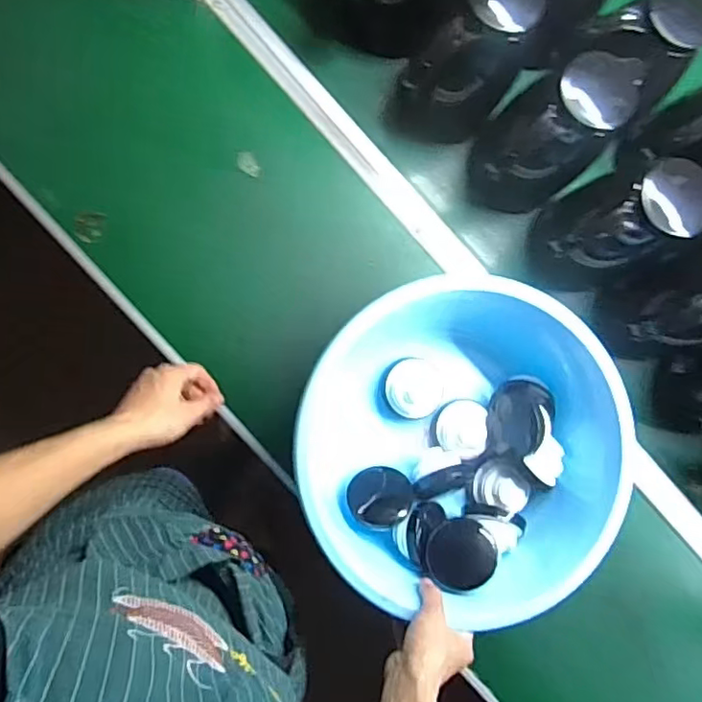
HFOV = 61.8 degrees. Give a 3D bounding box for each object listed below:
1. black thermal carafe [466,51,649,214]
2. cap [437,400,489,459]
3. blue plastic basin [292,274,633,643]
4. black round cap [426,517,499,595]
[{"bbox_3d":[0.233,-0.255,0.705,0.137,0.211,0.141,-31,91,-7],"label":"black thermal carafe"},{"bbox_3d":[0.137,0.097,0.733,0.057,0.025,0.069,10,74,7],"label":"cap"},{"bbox_3d":[0.126,0.105,0.688,0.365,0.149,0.370,0,87,-7],"label":"blue plastic basin"},{"bbox_3d":[0.123,0.229,0.665,0.080,0.084,0.022,-47,138,-20],"label":"black round cap"}]

